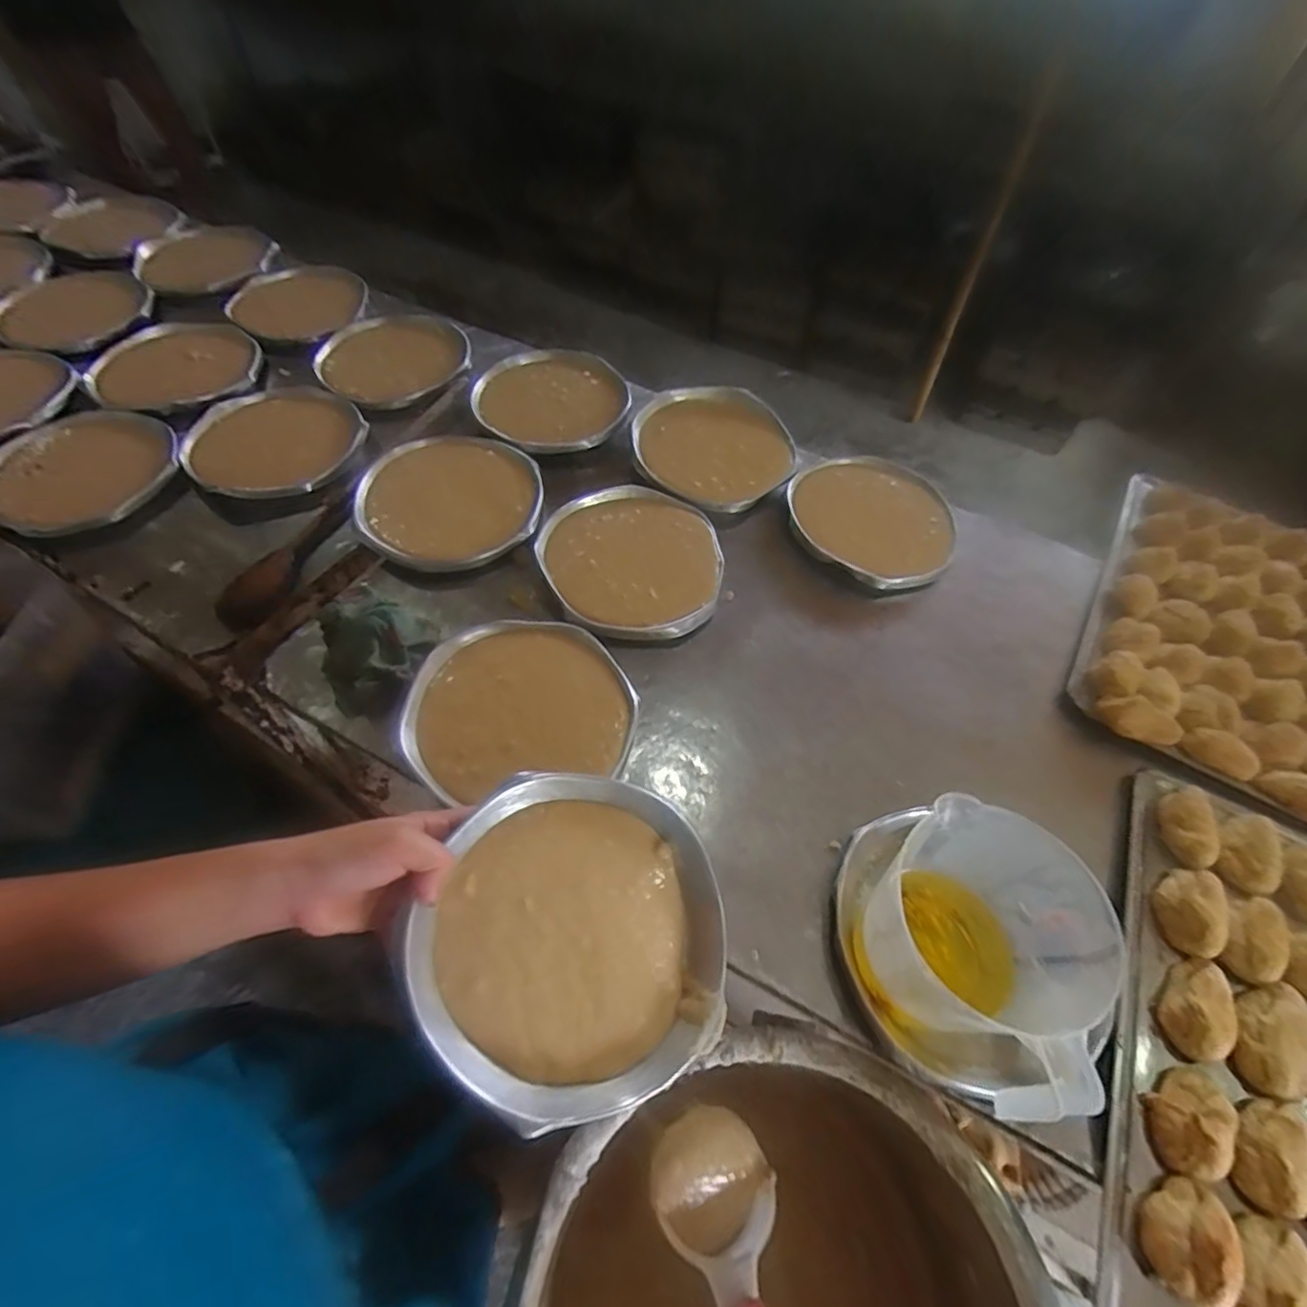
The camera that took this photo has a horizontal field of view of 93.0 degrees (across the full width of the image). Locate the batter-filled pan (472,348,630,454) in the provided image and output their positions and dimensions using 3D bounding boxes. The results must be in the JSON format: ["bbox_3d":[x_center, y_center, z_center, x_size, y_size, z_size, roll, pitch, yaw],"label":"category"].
[{"bbox_3d":[-0.132,-0.326,0.802,0.186,0.031,0.197,1,57,-2],"label":"batter-filled pan"}]

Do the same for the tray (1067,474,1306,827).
[{"bbox_3d":[0.656,-0.021,0.666,0.325,0.040,0.447,29,60,15],"label":"tray"}]

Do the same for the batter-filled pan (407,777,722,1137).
[{"bbox_3d":[-0.052,0.183,0.413,0.197,0.050,0.197,7,63,-15],"label":"batter-filled pan"}]

